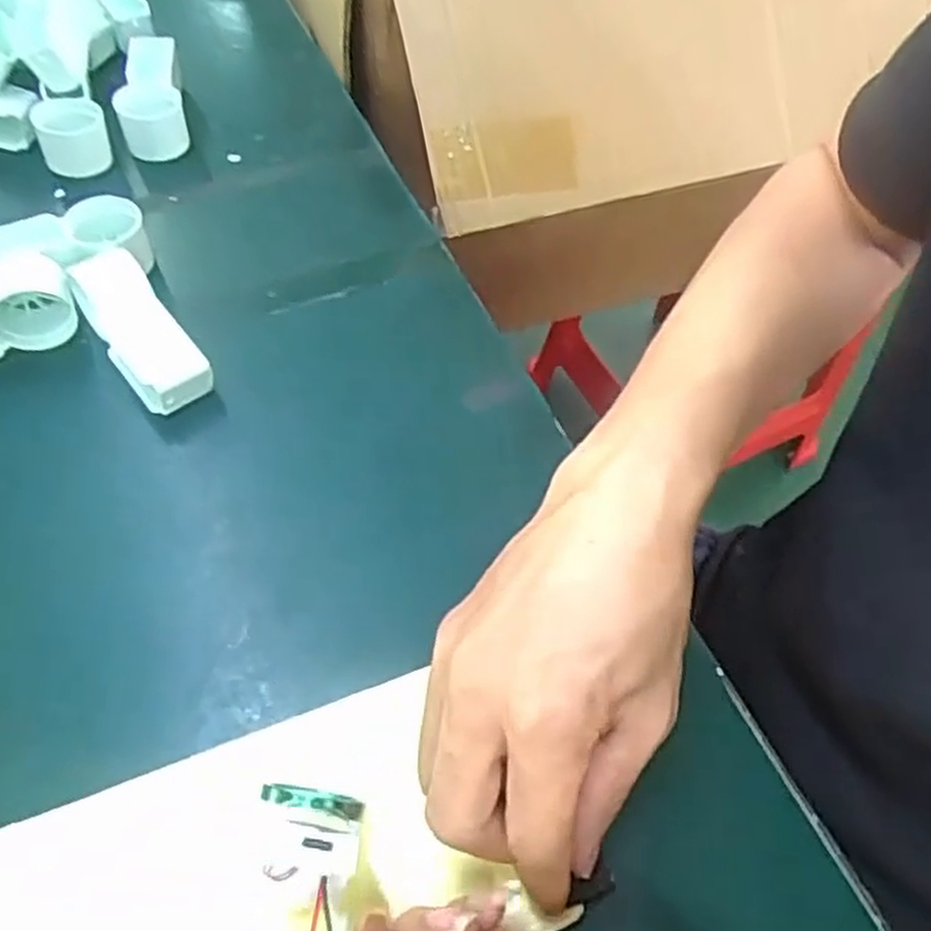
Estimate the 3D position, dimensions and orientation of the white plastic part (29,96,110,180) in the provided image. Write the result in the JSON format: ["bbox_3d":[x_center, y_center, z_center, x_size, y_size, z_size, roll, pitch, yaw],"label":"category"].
[{"bbox_3d":[-0.241,-0.202,0.493,0.039,0.033,0.036,-20,60,-17],"label":"white plastic part"}]

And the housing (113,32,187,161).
[{"bbox_3d":[-0.216,-0.253,0.547,0.041,0.030,0.108,-11,58,-11],"label":"housing"}]

